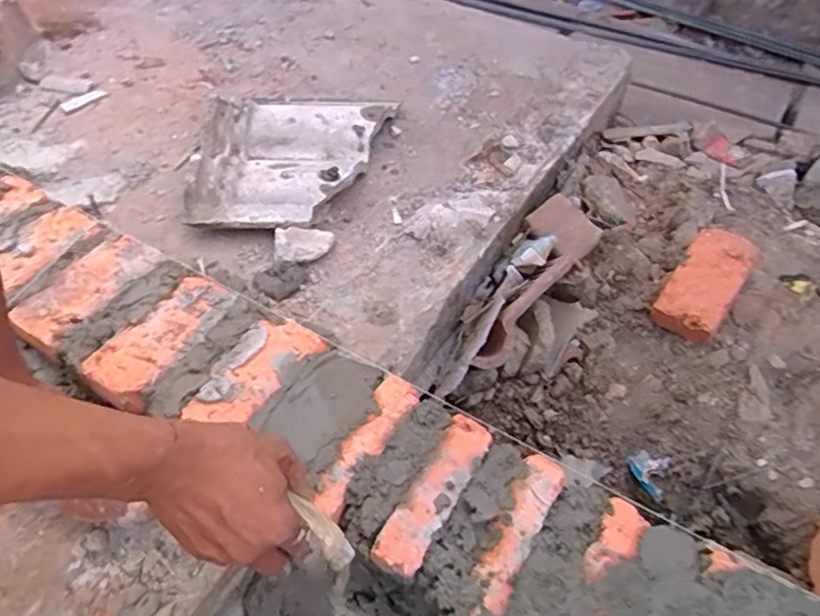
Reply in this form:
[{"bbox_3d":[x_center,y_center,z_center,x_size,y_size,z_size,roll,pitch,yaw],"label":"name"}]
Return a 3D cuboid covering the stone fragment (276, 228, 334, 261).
[{"bbox_3d":[-0.133,-0.079,0.758,0.072,0.013,0.046,0,66,-20],"label":"stone fragment"}]

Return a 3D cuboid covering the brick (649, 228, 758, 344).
[{"bbox_3d":[0.397,-0.037,0.802,0.082,0.050,0.166,31,72,20],"label":"brick"}]

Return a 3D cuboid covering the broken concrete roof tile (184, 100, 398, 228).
[{"bbox_3d":[-0.172,-0.220,0.870,0.265,0.059,0.309,3,50,-2],"label":"broken concrete roof tile"}]

